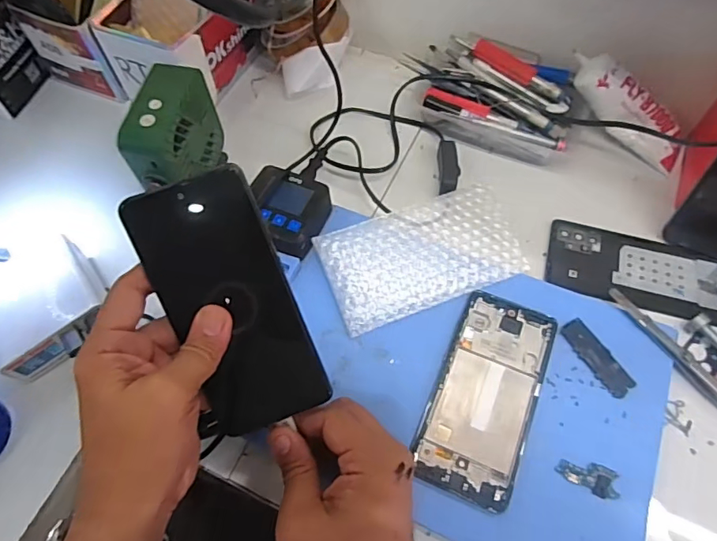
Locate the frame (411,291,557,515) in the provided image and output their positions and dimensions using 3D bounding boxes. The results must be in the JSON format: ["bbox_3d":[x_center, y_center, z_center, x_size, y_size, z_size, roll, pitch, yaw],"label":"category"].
[{"bbox_3d":[0.099,0.093,0.387,0.074,0.007,0.156,21,64,12],"label":"frame"}]

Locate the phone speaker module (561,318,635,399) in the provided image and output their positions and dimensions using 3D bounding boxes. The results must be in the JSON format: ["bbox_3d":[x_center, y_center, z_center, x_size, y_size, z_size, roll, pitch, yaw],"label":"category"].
[{"bbox_3d":[0.190,0.069,0.400,0.023,0.004,0.065,-28,64,-13],"label":"phone speaker module"}]

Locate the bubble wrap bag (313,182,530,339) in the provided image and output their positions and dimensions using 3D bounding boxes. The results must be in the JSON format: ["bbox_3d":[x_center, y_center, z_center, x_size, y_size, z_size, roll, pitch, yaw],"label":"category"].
[{"bbox_3d":[0.058,-0.014,0.439,0.170,0.024,0.090,-21,63,-9],"label":"bubble wrap bag"}]

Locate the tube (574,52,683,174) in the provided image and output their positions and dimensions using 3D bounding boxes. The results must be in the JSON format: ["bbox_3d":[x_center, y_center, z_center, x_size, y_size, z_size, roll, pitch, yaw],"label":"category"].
[{"bbox_3d":[0.264,-0.153,0.488,0.140,0.042,0.025,37,59,-17],"label":"tube"}]

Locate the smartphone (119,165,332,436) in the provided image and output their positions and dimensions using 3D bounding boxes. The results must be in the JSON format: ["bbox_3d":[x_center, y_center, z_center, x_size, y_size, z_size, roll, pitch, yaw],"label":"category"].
[{"bbox_3d":[-0.075,0.022,0.302,0.072,0.006,0.157,-22,104,0],"label":"smartphone"}]

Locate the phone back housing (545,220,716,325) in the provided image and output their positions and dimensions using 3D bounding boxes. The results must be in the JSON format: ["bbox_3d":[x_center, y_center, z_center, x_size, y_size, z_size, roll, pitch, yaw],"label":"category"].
[{"bbox_3d":[0.252,-0.001,0.451,0.156,0.010,0.077,13,63,9],"label":"phone back housing"}]

